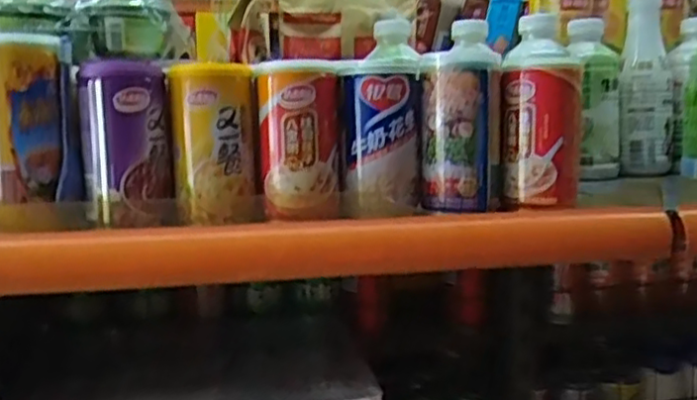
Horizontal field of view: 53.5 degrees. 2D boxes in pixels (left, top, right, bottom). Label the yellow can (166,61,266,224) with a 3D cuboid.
[{"bbox_3d":[-0.104,-0.045,0.539,0.063,0.118,0.057,-3,8,-16],"label":"yellow can"}]

